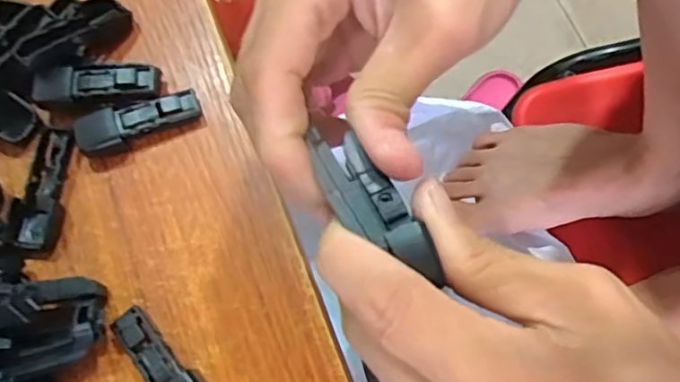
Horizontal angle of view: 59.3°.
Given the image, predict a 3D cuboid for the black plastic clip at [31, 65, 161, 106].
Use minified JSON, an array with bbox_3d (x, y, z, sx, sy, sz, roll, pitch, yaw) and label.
[{"bbox_3d":[-0.103,-0.044,0.254,0.054,0.013,0.016,-7,71,1],"label":"black plastic clip"}]

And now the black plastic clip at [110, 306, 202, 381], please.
[{"bbox_3d":[-0.065,0.065,0.220,0.017,0.010,0.052,-35,73,-8],"label":"black plastic clip"}]

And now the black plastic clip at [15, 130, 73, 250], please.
[{"bbox_3d":[-0.121,-0.001,0.246,0.015,0.008,0.050,7,72,6],"label":"black plastic clip"}]

